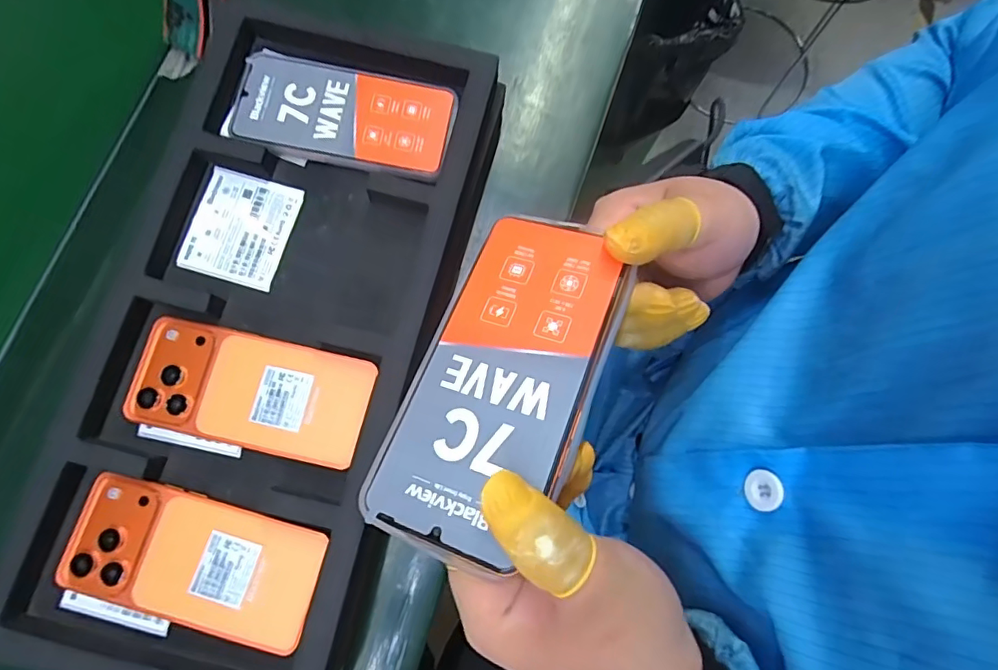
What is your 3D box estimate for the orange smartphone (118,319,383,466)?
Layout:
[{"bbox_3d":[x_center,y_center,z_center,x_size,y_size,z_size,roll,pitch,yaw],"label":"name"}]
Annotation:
[{"bbox_3d":[-0.172,0.038,0.360,0.160,0.008,0.075,12,79,5],"label":"orange smartphone"}]

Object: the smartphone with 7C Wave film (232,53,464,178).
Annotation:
[{"bbox_3d":[-0.118,-0.170,0.401,0.160,0.010,0.078,10,79,5],"label":"smartphone with 7C Wave film"}]

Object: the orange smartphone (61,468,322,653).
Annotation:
[{"bbox_3d":[-0.196,0.145,0.336,0.159,0.006,0.075,15,79,6],"label":"orange smartphone"}]

